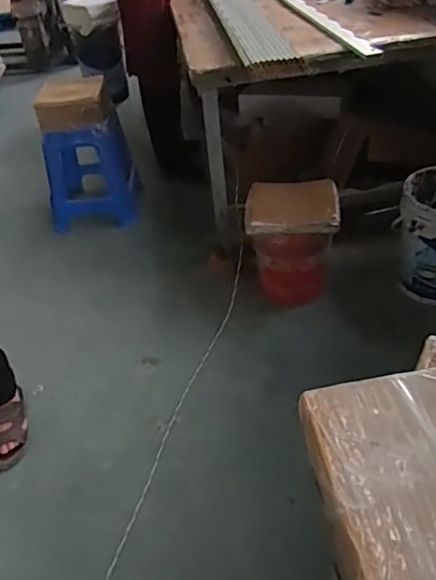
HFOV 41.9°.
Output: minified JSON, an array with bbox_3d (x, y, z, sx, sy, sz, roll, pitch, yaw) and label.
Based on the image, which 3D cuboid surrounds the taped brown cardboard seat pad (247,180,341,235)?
[{"bbox_3d":[0.236,-0.264,1.824,0.300,0.063,0.237,1,40,11],"label":"taped brown cardboard seat pad"}]

